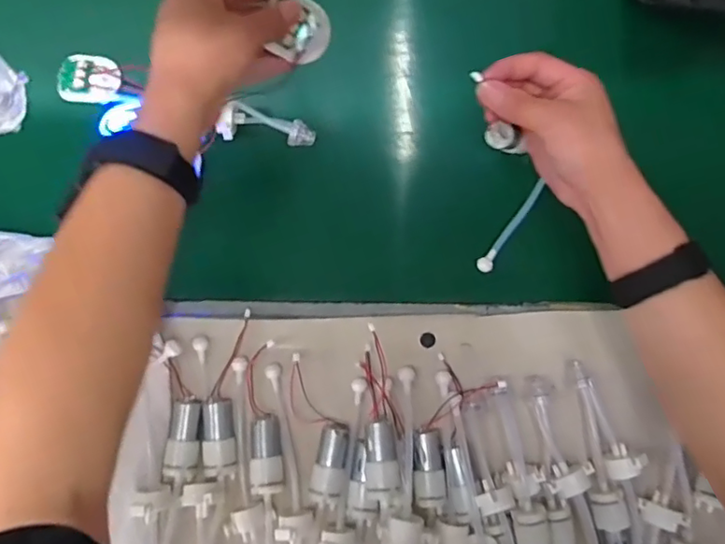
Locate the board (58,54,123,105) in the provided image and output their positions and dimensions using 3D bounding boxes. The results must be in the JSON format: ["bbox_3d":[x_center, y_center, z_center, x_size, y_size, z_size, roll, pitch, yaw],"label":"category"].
[{"bbox_3d":[-0.266,-0.187,0.552,0.058,0.011,0.050,3,78,-2],"label":"board"}]

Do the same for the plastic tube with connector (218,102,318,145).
[{"bbox_3d":[-0.089,-0.133,0.531,0.085,0.018,0.039,16,78,1],"label":"plastic tube with connector"}]

